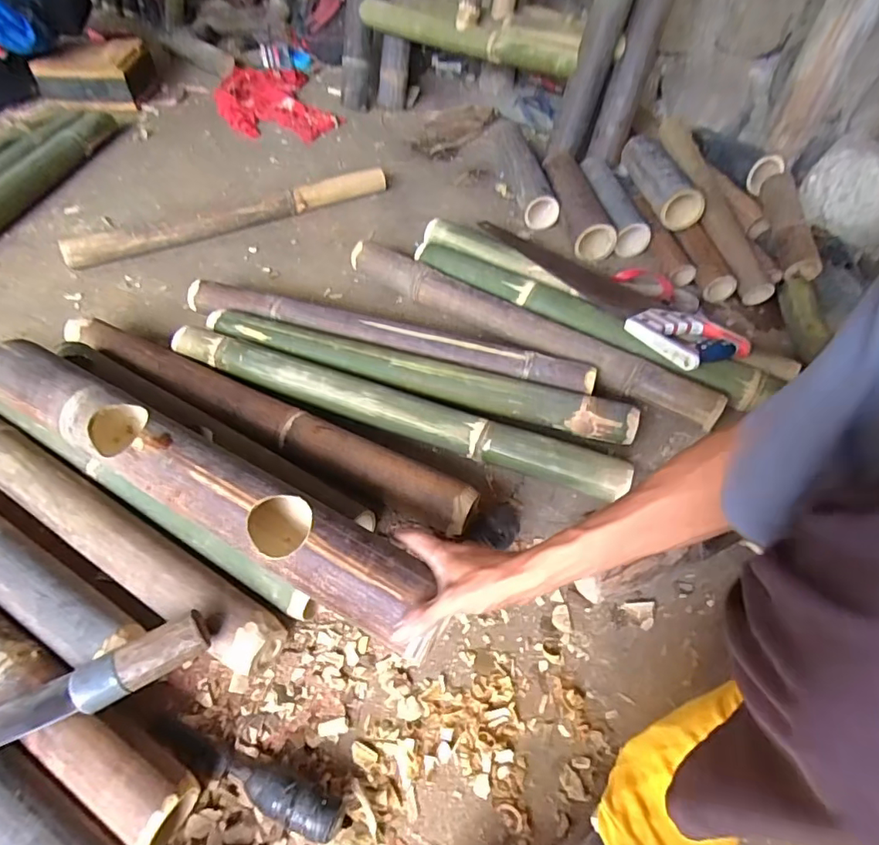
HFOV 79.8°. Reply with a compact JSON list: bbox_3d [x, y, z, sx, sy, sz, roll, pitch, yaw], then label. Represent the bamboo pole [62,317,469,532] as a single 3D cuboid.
[{"bbox_3d":[-0.237,-0.005,0.692,0.610,0.067,0.055,24,52,15],"label":"bamboo pole"}]

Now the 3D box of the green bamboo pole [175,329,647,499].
[{"bbox_3d":[-0.077,-0.012,0.722,0.642,0.061,0.051,17,52,10],"label":"green bamboo pole"}]

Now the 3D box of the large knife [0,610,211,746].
[{"bbox_3d":[-0.352,0.243,0.437,0.305,0.033,0.044,-19,54,-20],"label":"large knife"}]

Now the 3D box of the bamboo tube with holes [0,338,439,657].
[{"bbox_3d":[-0.262,0.056,0.548,0.554,0.076,0.068,25,53,16],"label":"bamboo tube with holes"}]

